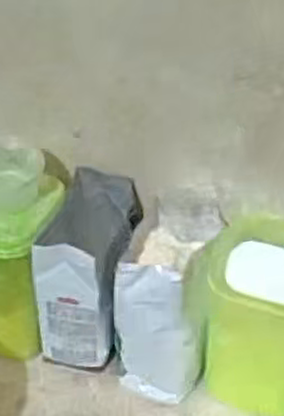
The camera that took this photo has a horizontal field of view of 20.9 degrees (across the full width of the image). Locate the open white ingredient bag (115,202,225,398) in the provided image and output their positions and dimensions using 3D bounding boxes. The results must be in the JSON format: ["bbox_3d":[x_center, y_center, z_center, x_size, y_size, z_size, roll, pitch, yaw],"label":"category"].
[{"bbox_3d":[0.024,0.082,0.658,0.072,0.146,0.108,12,42,11],"label":"open white ingredient bag"}]

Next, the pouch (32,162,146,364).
[{"bbox_3d":[-0.046,0.056,0.673,0.078,0.143,0.103,8,42,6],"label":"pouch"}]

